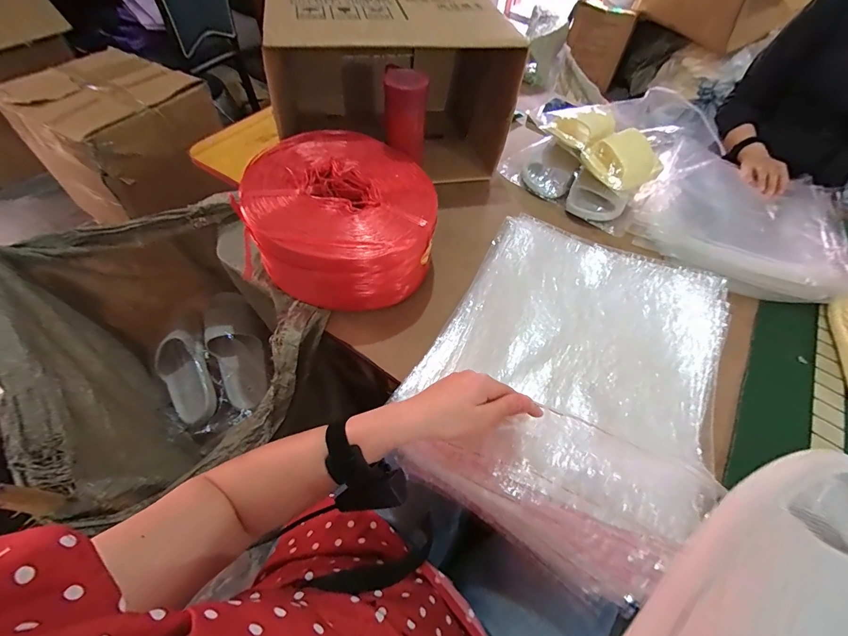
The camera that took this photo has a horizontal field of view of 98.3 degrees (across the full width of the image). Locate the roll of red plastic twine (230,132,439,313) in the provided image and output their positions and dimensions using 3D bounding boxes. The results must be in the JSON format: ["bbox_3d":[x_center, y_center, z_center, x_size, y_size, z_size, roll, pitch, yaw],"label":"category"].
[{"bbox_3d":[-0.126,-0.153,0.577,0.277,0.135,0.262,2,55,-3],"label":"roll of red plastic twine"}]

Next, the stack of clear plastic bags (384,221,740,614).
[{"bbox_3d":[0.194,0.061,0.479,0.339,0.035,0.422,27,62,14],"label":"stack of clear plastic bags"}]

